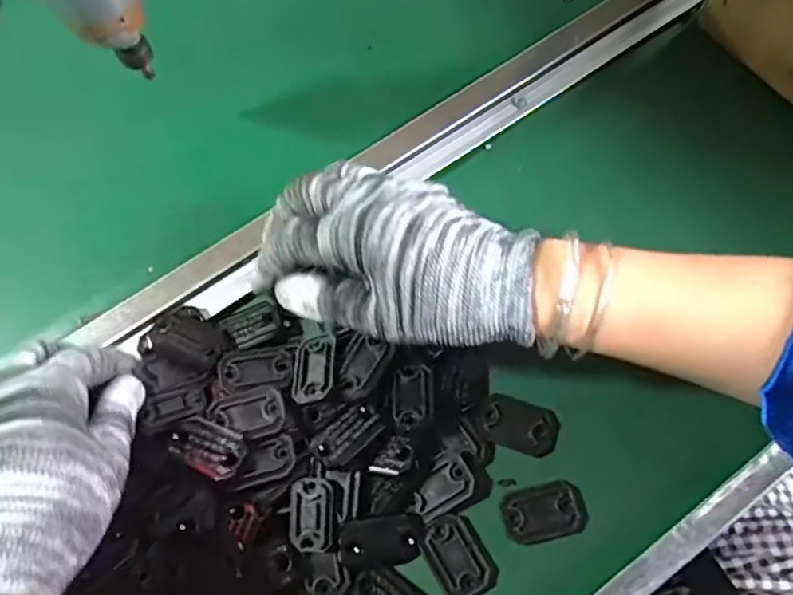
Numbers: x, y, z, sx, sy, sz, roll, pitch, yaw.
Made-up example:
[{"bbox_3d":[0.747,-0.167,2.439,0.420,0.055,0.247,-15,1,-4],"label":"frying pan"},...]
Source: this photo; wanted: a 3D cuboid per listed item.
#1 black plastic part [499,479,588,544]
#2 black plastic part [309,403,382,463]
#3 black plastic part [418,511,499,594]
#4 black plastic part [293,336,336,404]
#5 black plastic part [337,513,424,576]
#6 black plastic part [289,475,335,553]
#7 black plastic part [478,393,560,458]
[{"bbox_3d":[0.080,0.117,0.344,0.045,0.004,0.028,-14,73,-5],"label":"black plastic part"},{"bbox_3d":[-0.026,0.073,0.338,0.038,0.004,0.024,-36,52,-19],"label":"black plastic part"},{"bbox_3d":[0.033,0.138,0.337,0.030,0.004,0.043,-28,75,-9],"label":"black plastic part"},{"bbox_3d":[-0.046,0.041,0.358,0.025,0.004,0.039,-15,53,23],"label":"black plastic part"},{"bbox_3d":[-0.007,0.129,0.334,0.045,0.007,0.027,-12,91,-15],"label":"black plastic part"},{"bbox_3d":[-0.044,0.114,0.332,0.024,0.013,0.037,0,72,0],"label":"black plastic part"},{"bbox_3d":[0.070,0.072,0.359,0.045,0.004,0.028,17,73,5],"label":"black plastic part"}]

